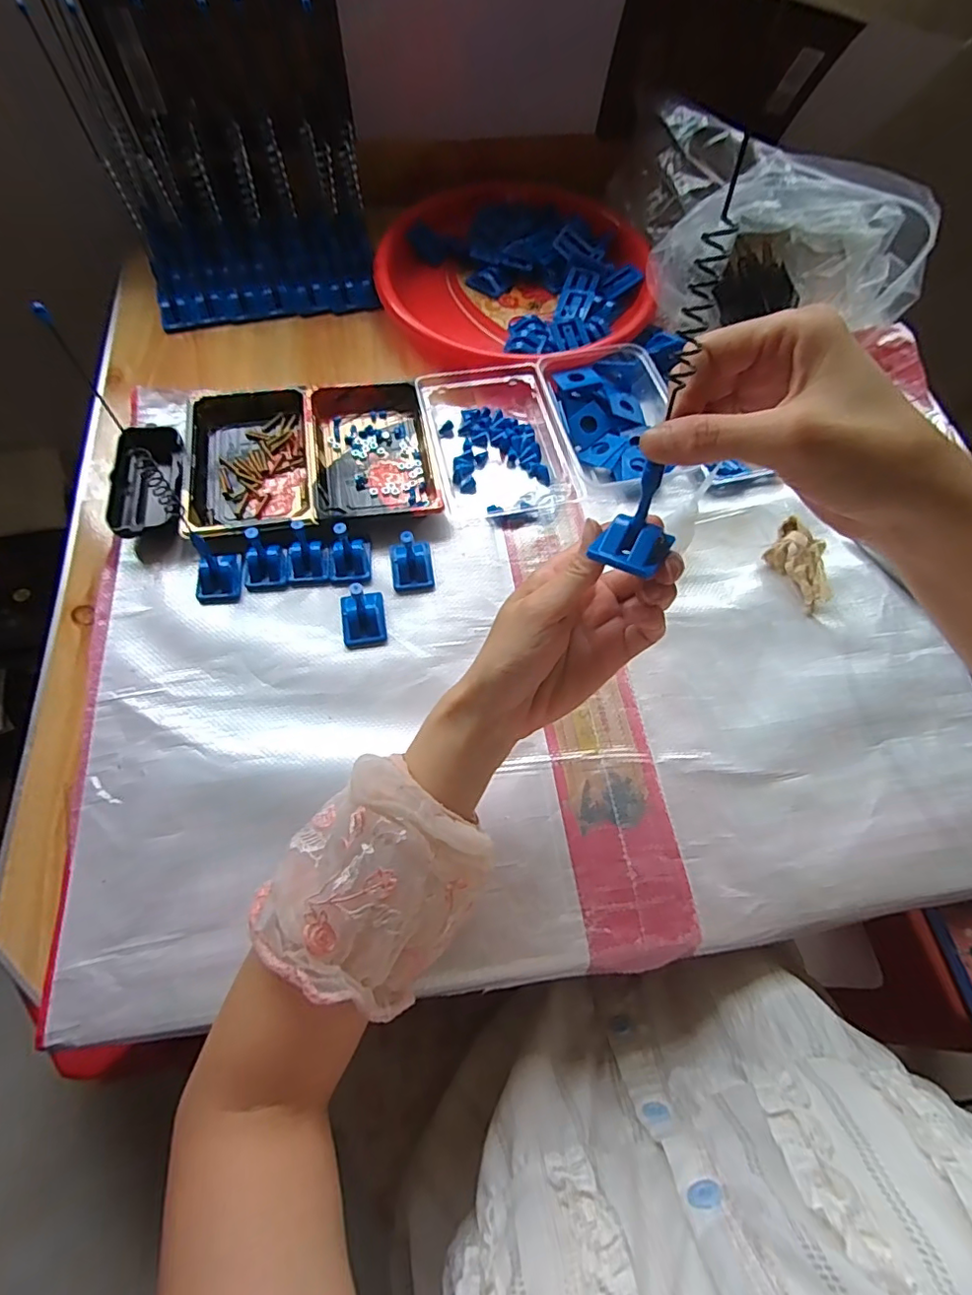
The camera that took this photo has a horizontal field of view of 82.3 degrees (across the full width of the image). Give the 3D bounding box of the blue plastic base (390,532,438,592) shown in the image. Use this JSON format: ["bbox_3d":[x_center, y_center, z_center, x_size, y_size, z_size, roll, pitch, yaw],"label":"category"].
[{"bbox_3d":[-0.061,-0.076,0.449,0.035,0.045,0.042,-8,65,-6],"label":"blue plastic base"}]

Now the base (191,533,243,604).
[{"bbox_3d":[-0.216,-0.065,0.439,0.034,0.047,0.042,-4,64,-4],"label":"base"}]

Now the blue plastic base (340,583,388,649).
[{"bbox_3d":[-0.096,-0.029,0.425,0.034,0.043,0.043,-9,65,-6],"label":"blue plastic base"}]

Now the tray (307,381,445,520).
[{"bbox_3d":[-0.103,-0.180,0.509,0.105,0.023,0.161,-9,65,-6],"label":"tray"}]

